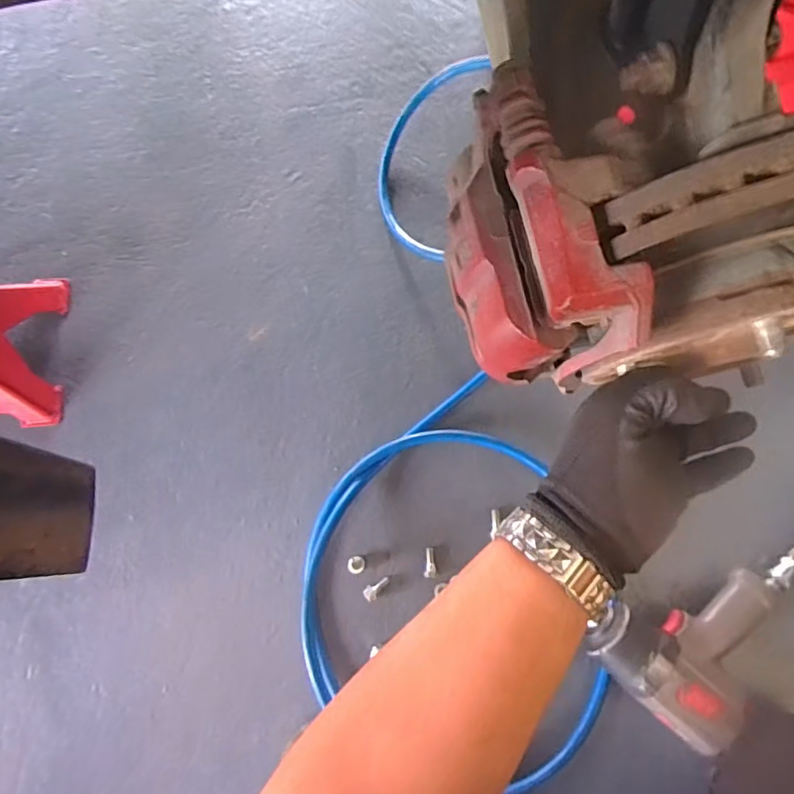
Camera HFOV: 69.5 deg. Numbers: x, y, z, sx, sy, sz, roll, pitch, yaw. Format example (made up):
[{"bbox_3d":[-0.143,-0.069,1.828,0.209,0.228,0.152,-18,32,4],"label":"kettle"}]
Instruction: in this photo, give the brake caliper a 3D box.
[{"bbox_3d":[0.067,-0.076,0.293,0.070,0.117,0.140,-11,77,-2],"label":"brake caliper"}]

